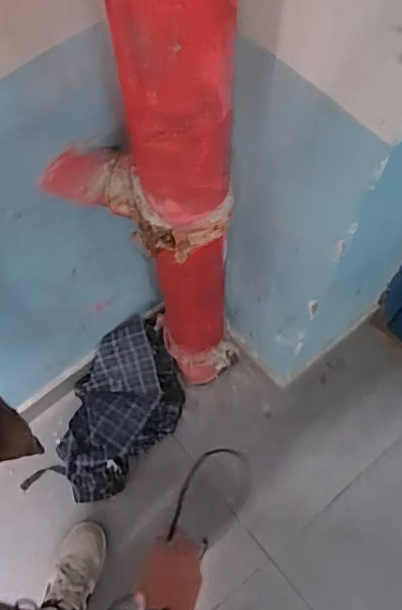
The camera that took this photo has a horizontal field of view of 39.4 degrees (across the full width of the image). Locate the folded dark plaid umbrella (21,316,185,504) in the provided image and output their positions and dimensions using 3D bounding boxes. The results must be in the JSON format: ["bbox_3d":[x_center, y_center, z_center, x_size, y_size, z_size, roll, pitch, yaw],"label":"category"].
[{"bbox_3d":[-0.204,0.251,1.230,0.230,0.143,0.417,39,73,15],"label":"folded dark plaid umbrella"}]

